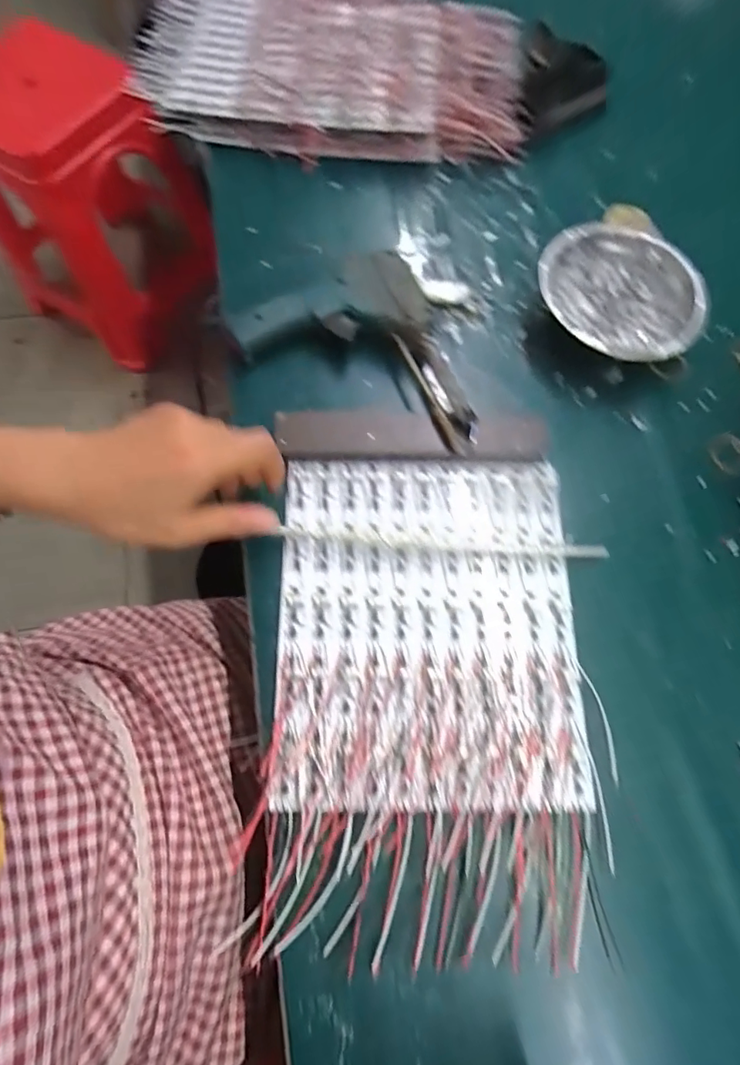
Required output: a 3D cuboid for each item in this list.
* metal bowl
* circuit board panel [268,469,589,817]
[{"bbox_3d":[0.194,-0.182,0.404,0.117,0.043,0.126,1,71,-2],"label":"metal bowl"},{"bbox_3d":[0.039,0.058,0.334,0.192,0.015,0.227,0,72,-2],"label":"circuit board panel"}]

